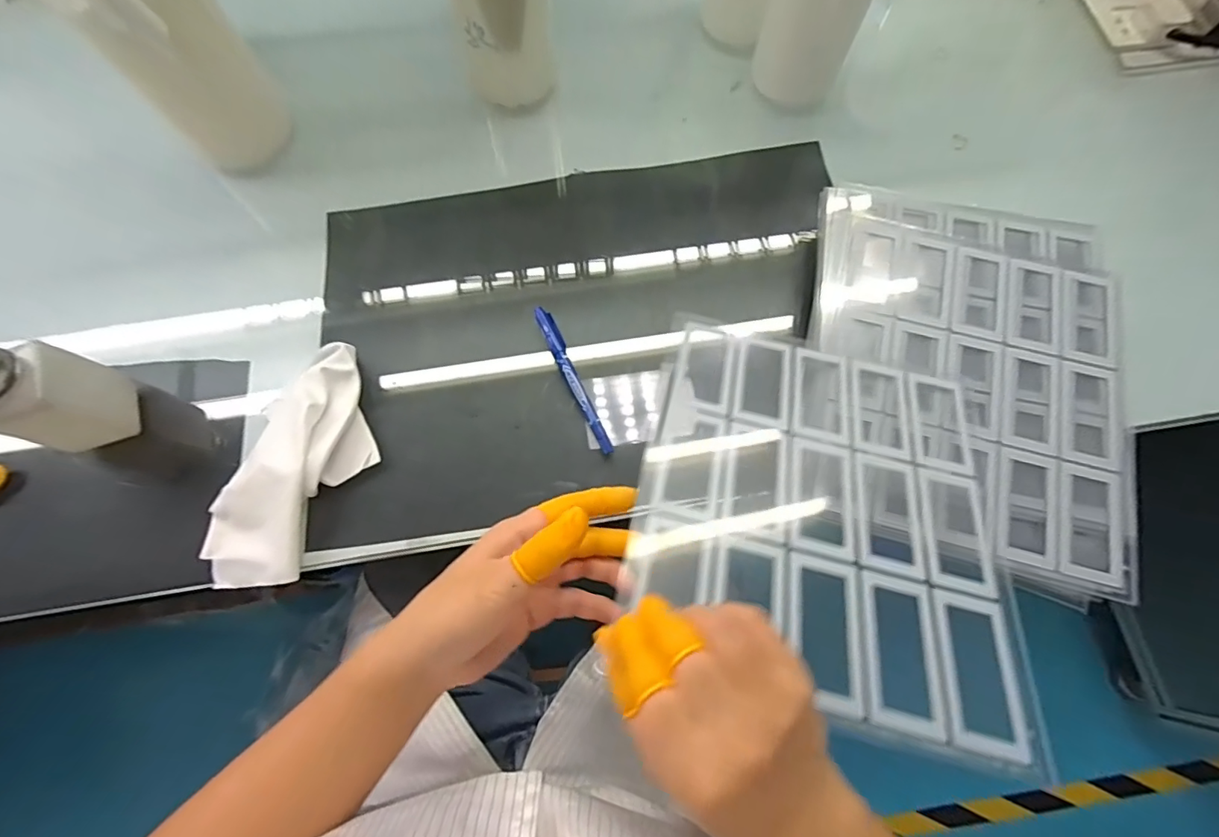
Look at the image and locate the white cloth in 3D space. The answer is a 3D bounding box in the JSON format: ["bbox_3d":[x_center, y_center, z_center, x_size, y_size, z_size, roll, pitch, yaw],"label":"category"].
[{"bbox_3d":[-0.236,0.035,0.400,0.081,0.027,0.190,21,73,7],"label":"white cloth"}]

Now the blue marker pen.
[{"bbox_3d":[-0.031,-0.034,0.430,0.015,0.015,0.139,-23,74,-7],"label":"blue marker pen"}]

